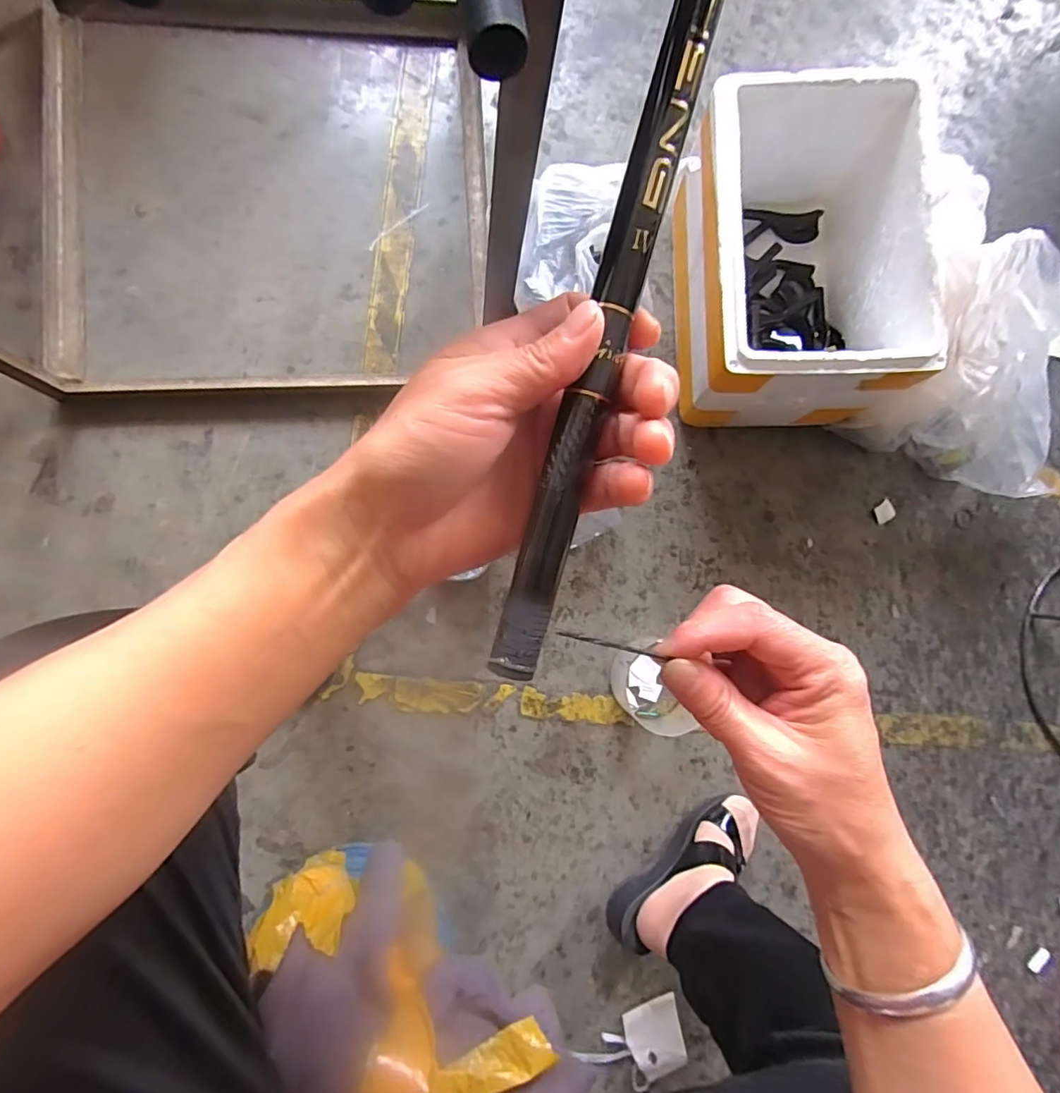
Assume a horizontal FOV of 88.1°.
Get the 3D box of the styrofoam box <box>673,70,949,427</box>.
[{"bbox_3d":[0.305,-0.328,0.646,0.227,0.199,0.327,-1,86,-7],"label":"styrofoam box"}]

